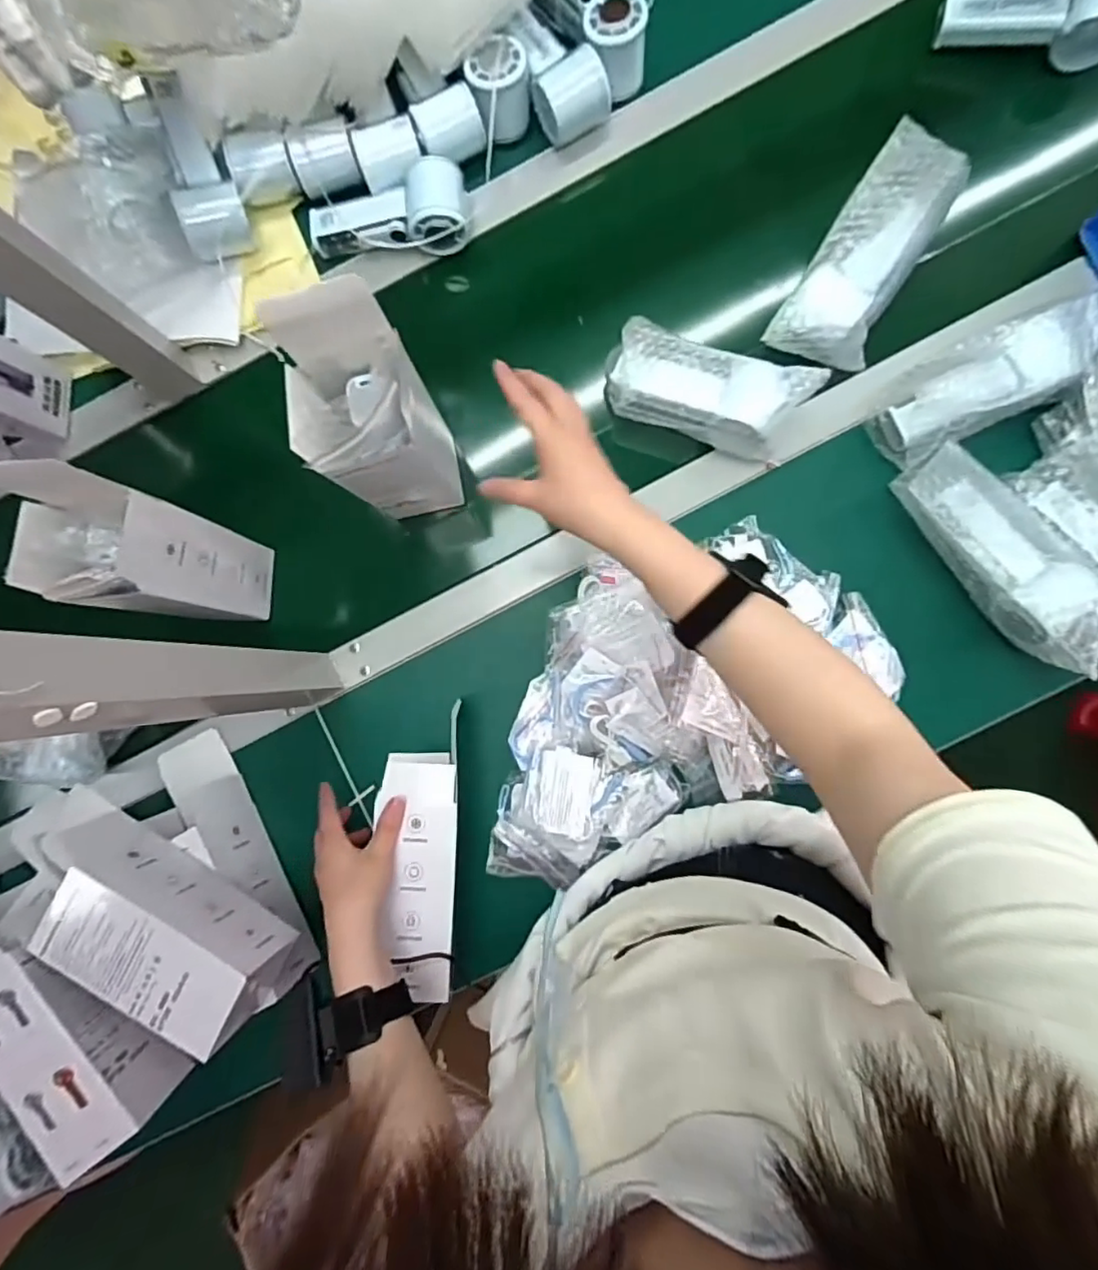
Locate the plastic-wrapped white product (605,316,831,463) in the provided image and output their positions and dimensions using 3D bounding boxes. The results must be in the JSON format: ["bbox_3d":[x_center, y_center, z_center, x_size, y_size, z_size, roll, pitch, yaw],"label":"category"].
[{"bbox_3d":[0.137,-0.219,0.546,0.172,0.067,0.075,21,89,4],"label":"plastic-wrapped white product"}]

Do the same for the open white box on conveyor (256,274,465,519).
[{"bbox_3d":[-0.133,-0.161,0.471,0.078,0.236,0.087,-6,87,3],"label":"open white box on conveyor"}]

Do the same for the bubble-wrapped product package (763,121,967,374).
[{"bbox_3d":[0.281,-0.329,0.536,0.085,0.058,0.198,31,90,4],"label":"bubble-wrapped product package"}]

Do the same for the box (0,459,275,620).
[{"bbox_3d":[-0.319,-0.062,0.499,0.081,0.195,0.082,11,88,3],"label":"box"}]

